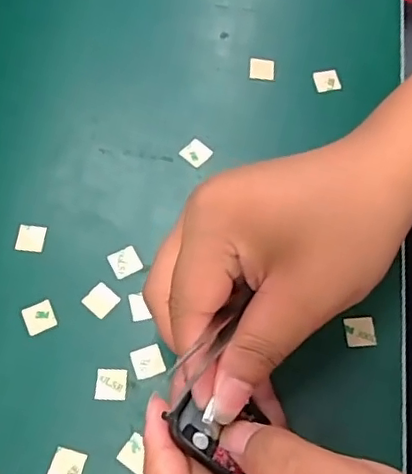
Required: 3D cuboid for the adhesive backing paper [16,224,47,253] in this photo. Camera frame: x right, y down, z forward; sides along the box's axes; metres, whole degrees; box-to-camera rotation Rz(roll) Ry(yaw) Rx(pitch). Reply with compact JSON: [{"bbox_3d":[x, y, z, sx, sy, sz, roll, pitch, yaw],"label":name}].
[{"bbox_3d":[-0.099,0.001,0.333,0.015,0.004,0.015,8,67,-5],"label":"adhesive backing paper"}]

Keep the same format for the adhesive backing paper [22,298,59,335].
[{"bbox_3d":[-0.089,0.043,0.315,0.016,0.004,0.016,-24,69,-10],"label":"adhesive backing paper"}]

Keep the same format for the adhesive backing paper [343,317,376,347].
[{"bbox_3d":[0.083,0.051,0.315,0.015,0.004,0.016,-9,78,6],"label":"adhesive backing paper"}]

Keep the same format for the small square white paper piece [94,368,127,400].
[{"bbox_3d":[-0.049,0.076,0.302,0.016,0.004,0.016,2,65,-2],"label":"small square white paper piece"}]

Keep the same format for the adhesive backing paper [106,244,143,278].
[{"bbox_3d":[-0.046,0.014,0.328,0.016,0.004,0.016,-27,71,-10],"label":"adhesive backing paper"}]

